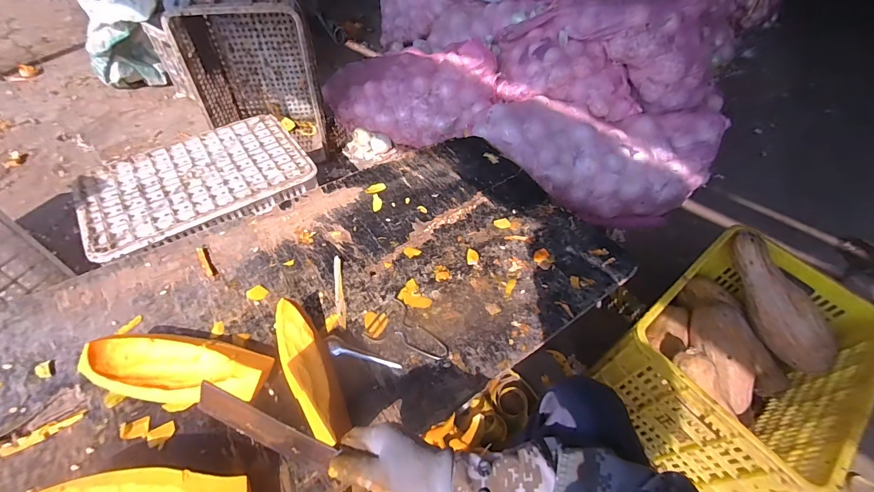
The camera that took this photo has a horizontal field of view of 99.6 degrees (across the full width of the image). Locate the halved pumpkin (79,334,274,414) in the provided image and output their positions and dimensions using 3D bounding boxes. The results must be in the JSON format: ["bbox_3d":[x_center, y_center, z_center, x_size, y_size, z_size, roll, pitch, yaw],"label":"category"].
[{"bbox_3d":[-0.408,0.198,0.587,0.274,0.061,0.099,5,52,0],"label":"halved pumpkin"}]

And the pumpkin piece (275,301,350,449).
[{"bbox_3d":[-0.210,0.194,0.597,0.072,0.065,0.229,-22,56,-20],"label":"pumpkin piece"}]

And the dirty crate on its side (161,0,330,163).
[{"bbox_3d":[-0.596,-0.575,1.251,0.376,0.481,0.314,-4,51,-8],"label":"dirty crate on its side"}]

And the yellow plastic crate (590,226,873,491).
[{"bbox_3d":[0.696,0.251,0.858,0.568,0.284,0.374,-32,60,-27],"label":"yellow plastic crate"}]

